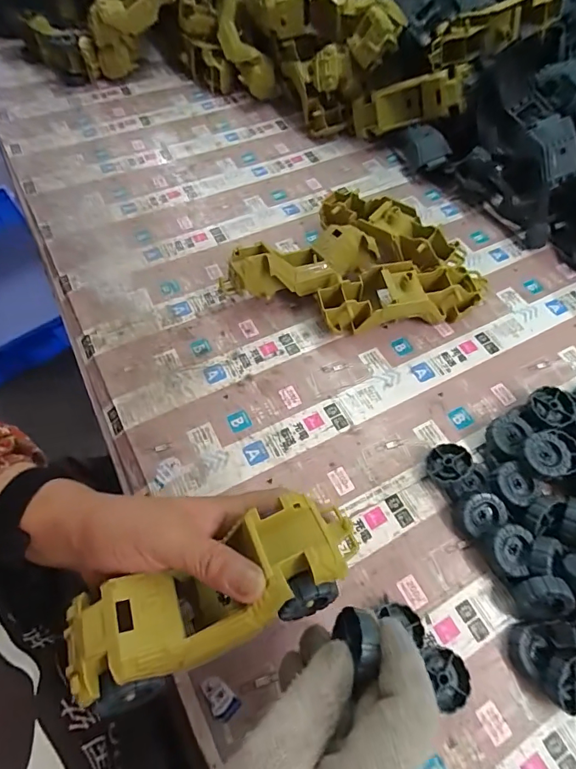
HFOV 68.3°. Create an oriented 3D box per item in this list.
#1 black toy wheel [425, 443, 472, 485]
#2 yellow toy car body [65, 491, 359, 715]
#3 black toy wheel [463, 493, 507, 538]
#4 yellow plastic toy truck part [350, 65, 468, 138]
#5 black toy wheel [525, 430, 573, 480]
[{"bbox_3d":[0.139,0.070,0.368,0.038,0.011,0.038,-33,40,-4],"label":"black toy wheel"},{"bbox_3d":[-0.039,0.123,0.249,0.170,0.049,0.061,-23,63,-10],"label":"yellow toy car body"},{"bbox_3d":[0.161,0.106,0.350,0.035,0.012,0.028,-22,63,-15],"label":"black toy wheel"},{"bbox_3d":[0.166,-0.391,0.586,0.153,0.052,0.050,3,55,33],"label":"yellow plastic toy truck part"},{"bbox_3d":[0.216,0.061,0.357,0.038,0.016,0.036,1,62,-1],"label":"black toy wheel"}]

